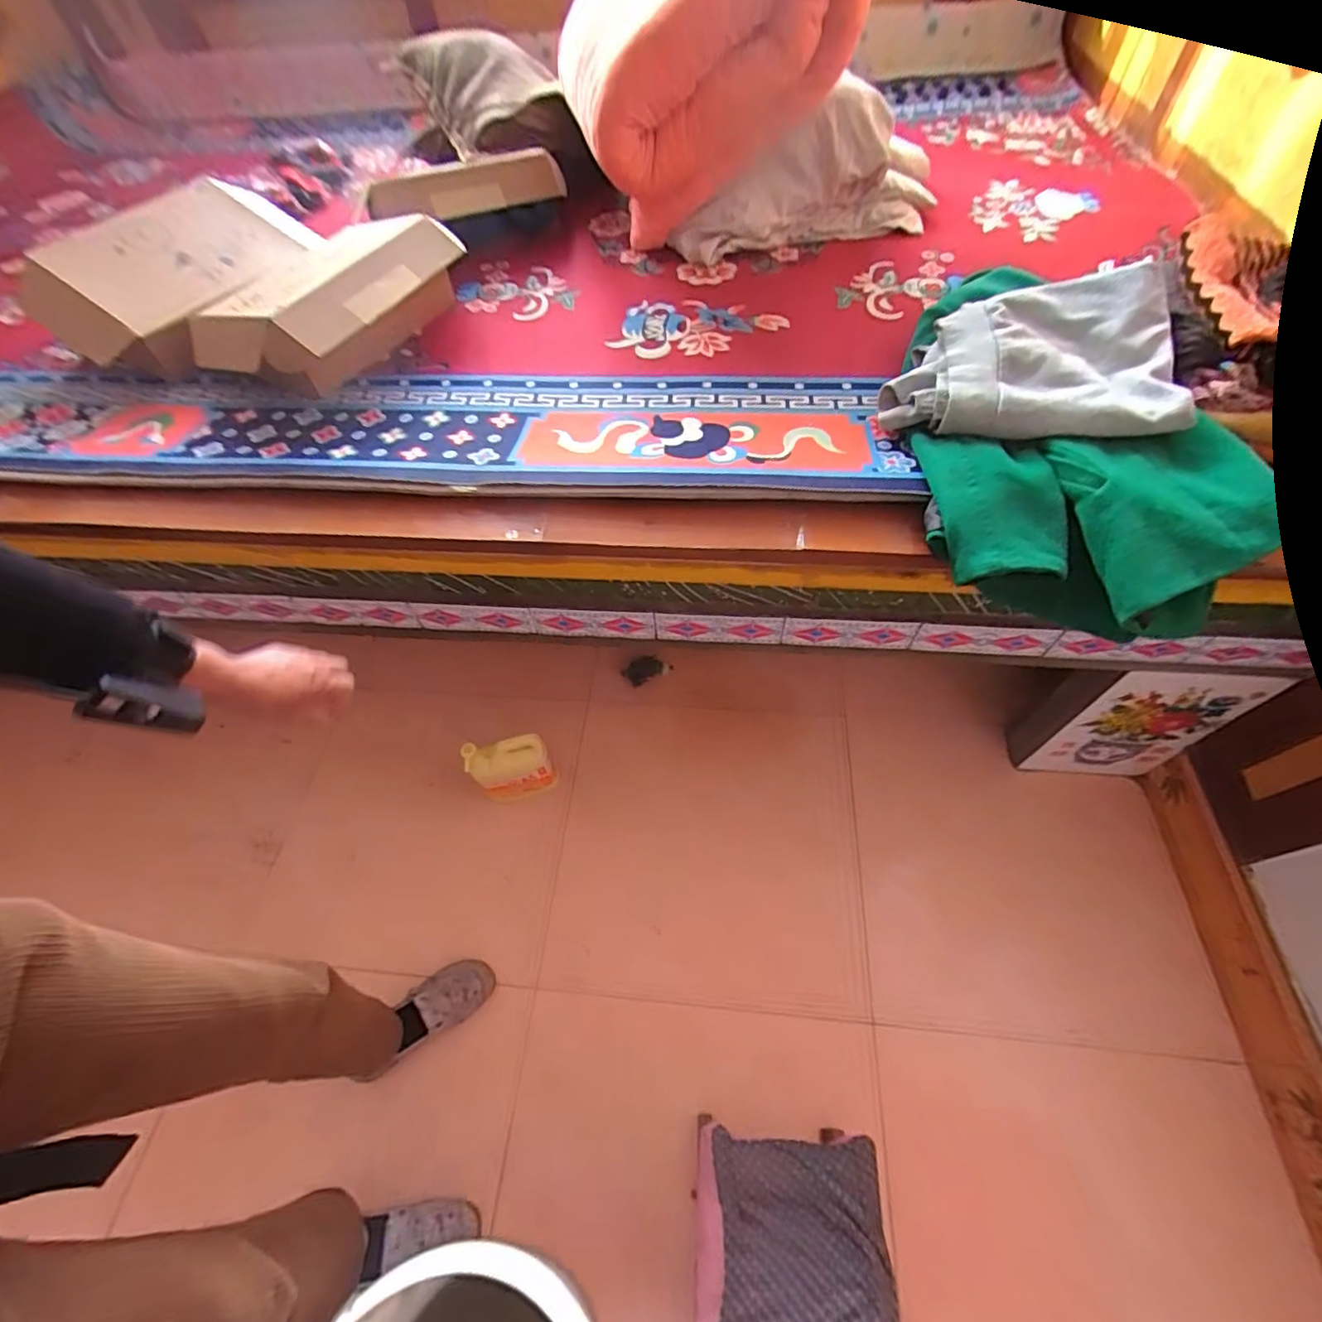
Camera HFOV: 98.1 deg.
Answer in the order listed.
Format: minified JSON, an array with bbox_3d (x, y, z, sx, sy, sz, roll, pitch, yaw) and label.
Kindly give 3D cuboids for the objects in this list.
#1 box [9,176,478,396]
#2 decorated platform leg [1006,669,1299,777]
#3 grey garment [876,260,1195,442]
[{"bbox_3d":[-0.742,-0.695,1.049,0.633,0.137,0.471,12,58,11],"label":"box"},{"bbox_3d":[0.847,0.107,1.064,0.271,0.344,0.085,6,57,7],"label":"decorated platform leg"},{"bbox_3d":[0.490,-0.409,0.778,0.339,0.107,0.268,8,58,8],"label":"grey garment"}]

